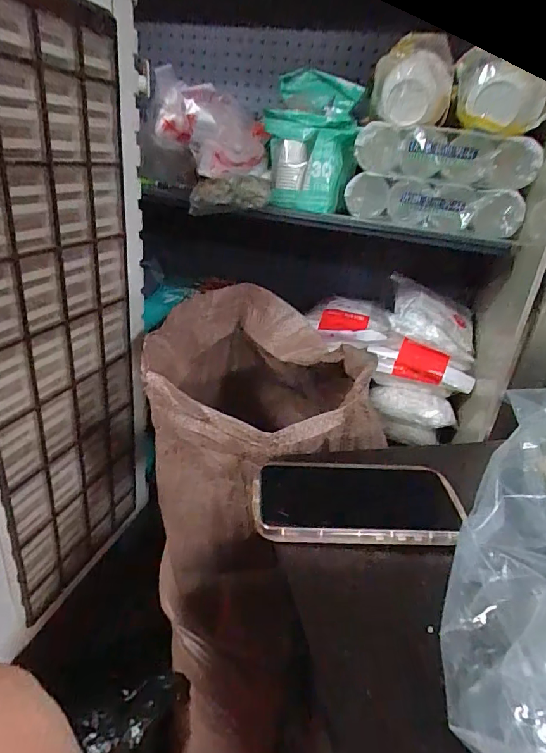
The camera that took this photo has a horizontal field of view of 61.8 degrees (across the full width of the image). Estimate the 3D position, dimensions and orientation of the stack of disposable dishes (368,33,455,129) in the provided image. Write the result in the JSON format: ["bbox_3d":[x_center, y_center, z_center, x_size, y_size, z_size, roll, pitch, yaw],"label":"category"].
[{"bbox_3d":[0.214,-0.451,0.701,0.122,0.114,0.084,10,28,11],"label":"stack of disposable dishes"}]

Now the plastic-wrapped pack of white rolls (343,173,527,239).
[{"bbox_3d":[0.263,-0.286,0.761,0.276,0.071,0.073,11,28,12],"label":"plastic-wrapped pack of white rolls"}]

